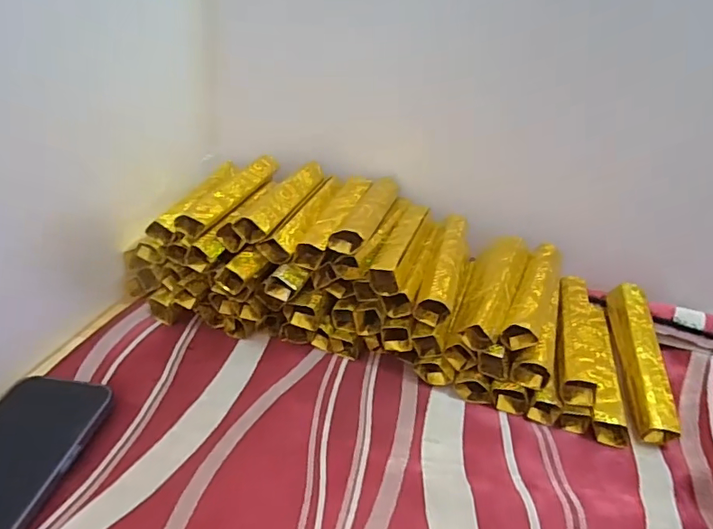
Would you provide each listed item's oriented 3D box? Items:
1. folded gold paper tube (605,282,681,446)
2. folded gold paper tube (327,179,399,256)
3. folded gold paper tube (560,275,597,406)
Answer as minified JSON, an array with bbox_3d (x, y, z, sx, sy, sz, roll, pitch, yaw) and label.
[{"bbox_3d":[0.213,0.068,0.382,0.025,0.021,0.131,7,45,8],"label":"folded gold paper tube"},{"bbox_3d":[0.011,-0.048,0.417,0.029,0.016,0.128,11,32,14],"label":"folded gold paper tube"},{"bbox_3d":[0.166,0.052,0.387,0.023,0.025,0.127,10,32,12],"label":"folded gold paper tube"}]

